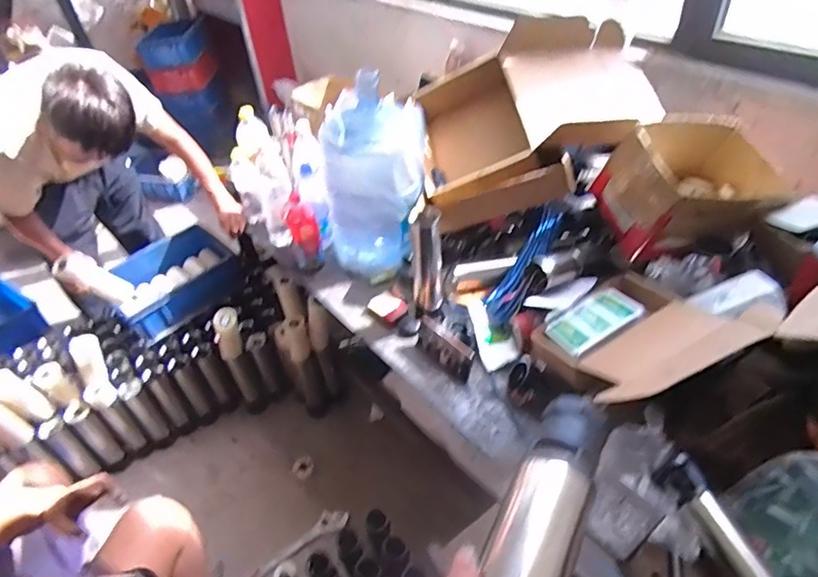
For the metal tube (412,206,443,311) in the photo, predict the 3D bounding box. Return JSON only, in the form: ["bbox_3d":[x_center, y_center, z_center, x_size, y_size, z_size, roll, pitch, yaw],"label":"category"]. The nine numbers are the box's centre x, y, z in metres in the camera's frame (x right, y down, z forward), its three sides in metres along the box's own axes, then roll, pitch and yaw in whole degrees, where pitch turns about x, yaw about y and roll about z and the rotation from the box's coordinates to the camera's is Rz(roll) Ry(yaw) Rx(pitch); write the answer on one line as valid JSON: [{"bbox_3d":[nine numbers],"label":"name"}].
[{"bbox_3d":[0.040,-0.066,1.213,0.066,0.229,0.051,-5,43,0],"label":"metal tube"}]

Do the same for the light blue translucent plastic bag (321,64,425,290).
[{"bbox_3d":[-0.086,-0.272,1.377,0.267,0.439,0.207,-5,43,0],"label":"light blue translucent plastic bag"}]

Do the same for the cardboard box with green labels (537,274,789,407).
[{"bbox_3d":[0.426,0.079,0.982,0.344,0.163,0.316,-17,44,-12],"label":"cardboard box with green labels"}]

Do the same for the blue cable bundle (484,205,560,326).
[{"bbox_3d":[0.280,-0.066,1.267,0.092,0.070,0.338,22,66,27],"label":"blue cable bundle"}]

